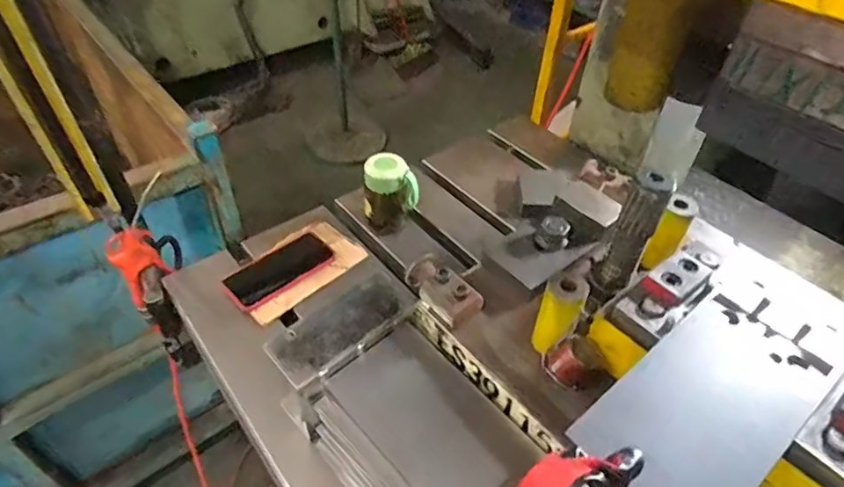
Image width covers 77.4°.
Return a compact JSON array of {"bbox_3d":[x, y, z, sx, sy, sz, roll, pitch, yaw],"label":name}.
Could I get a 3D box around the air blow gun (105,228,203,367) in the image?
[{"bbox_3d":[-0.412,0.089,0.821,0.061,0.233,0.098,-27,16,-27],"label":"air blow gun"}]

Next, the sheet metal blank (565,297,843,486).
[{"bbox_3d":[0.241,0.135,0.443,0.215,0.007,0.117,-32,54,-25],"label":"sheet metal blank"}]

